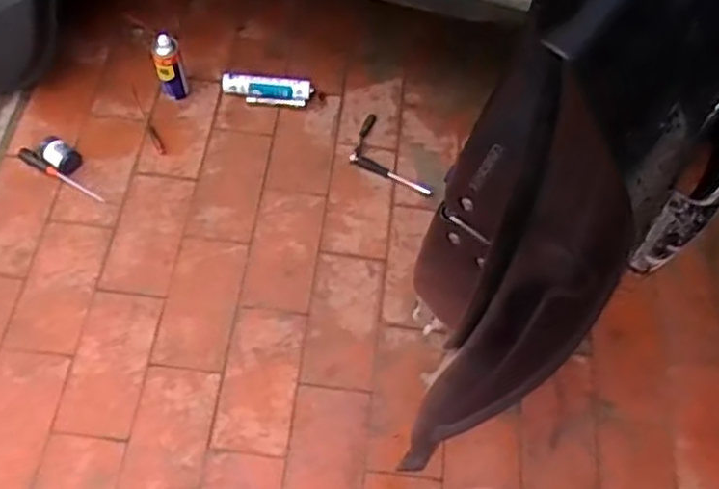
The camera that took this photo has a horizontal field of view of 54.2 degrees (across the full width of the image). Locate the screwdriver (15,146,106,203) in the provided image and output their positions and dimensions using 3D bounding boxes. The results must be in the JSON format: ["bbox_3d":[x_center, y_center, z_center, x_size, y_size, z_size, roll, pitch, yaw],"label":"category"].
[{"bbox_3d":[-0.689,-0.155,1.602,0.243,0.023,0.033,31,63,12],"label":"screwdriver"}]

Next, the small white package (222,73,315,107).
[{"bbox_3d":[-0.230,-0.376,1.742,0.223,0.063,0.071,8,61,0],"label":"small white package"}]

